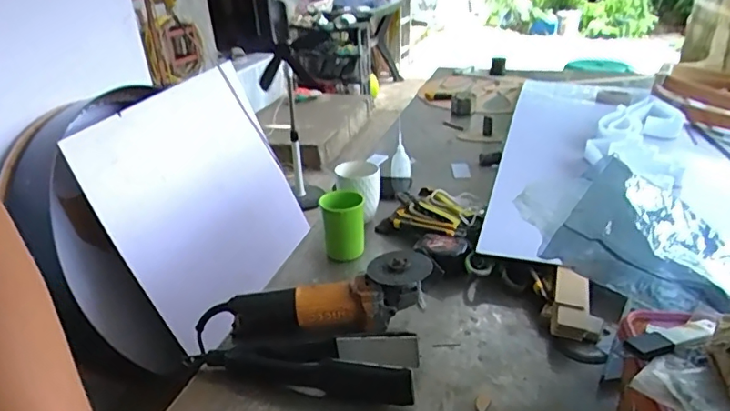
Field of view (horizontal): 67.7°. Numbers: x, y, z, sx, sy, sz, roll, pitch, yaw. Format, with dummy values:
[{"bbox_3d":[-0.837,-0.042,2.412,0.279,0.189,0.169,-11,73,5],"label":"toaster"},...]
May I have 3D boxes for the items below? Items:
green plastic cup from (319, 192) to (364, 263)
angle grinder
[{"bbox_3d":[-0.039,0.035,0.938,0.073,0.103,0.069,-3,26,-6],"label":"green plastic cup"},{"bbox_3d":[-0.071,0.142,0.752,0.339,0.077,0.091,-14,26,4],"label":"angle grinder"}]

